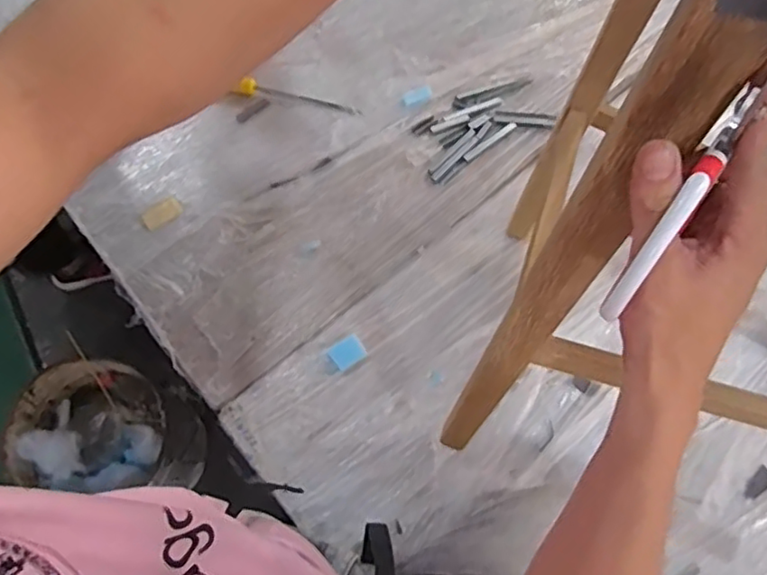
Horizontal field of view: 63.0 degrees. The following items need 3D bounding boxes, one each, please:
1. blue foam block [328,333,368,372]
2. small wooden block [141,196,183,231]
[{"bbox_3d":[-0.050,0.093,0.886,0.046,0.011,0.037,-34,77,-11],"label":"blue foam block"},{"bbox_3d":[-0.332,-0.110,0.937,0.059,0.007,0.034,-35,77,-11],"label":"small wooden block"}]

